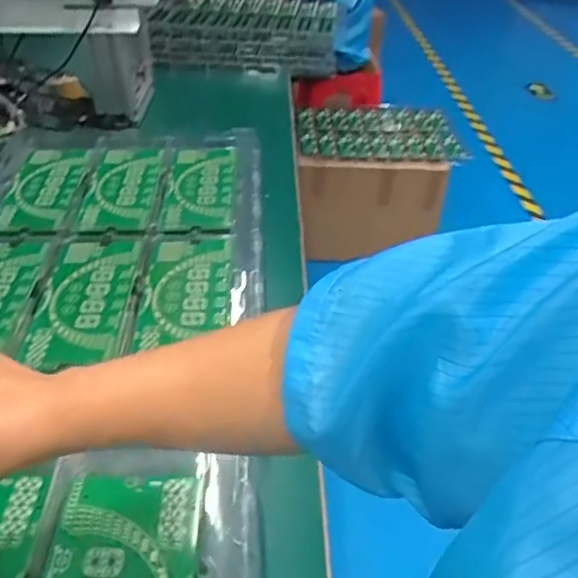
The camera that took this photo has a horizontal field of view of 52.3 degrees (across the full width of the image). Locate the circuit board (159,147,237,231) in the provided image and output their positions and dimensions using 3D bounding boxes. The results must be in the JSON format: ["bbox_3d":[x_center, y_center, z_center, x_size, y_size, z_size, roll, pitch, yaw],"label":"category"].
[{"bbox_3d":[-0.145,-0.171,0.980,0.111,0.011,0.219,-3,47,3],"label":"circuit board"}]

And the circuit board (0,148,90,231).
[{"bbox_3d":[-0.402,-0.167,0.966,0.108,0.009,0.235,-4,44,0],"label":"circuit board"}]

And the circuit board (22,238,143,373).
[{"bbox_3d":[-0.261,0.007,0.766,0.107,0.009,0.228,-1,44,-1],"label":"circuit board"}]

